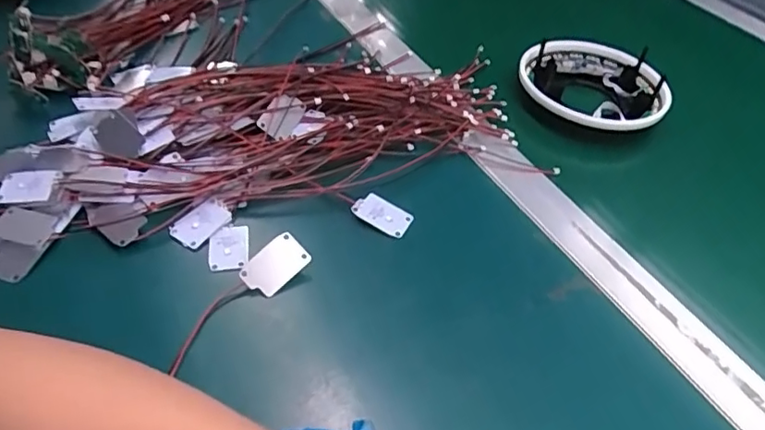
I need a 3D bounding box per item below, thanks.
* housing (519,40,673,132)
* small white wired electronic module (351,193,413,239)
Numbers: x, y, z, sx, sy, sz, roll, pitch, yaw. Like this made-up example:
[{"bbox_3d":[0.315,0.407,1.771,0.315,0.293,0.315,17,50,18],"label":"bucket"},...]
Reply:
[{"bbox_3d":[0.194,-0.131,0.526,0.126,0.029,0.145,13,46,9],"label":"housing"},{"bbox_3d":[0.000,0.000,0.396,0.040,0.004,0.024,30,56,6],"label":"small white wired electronic module"}]

